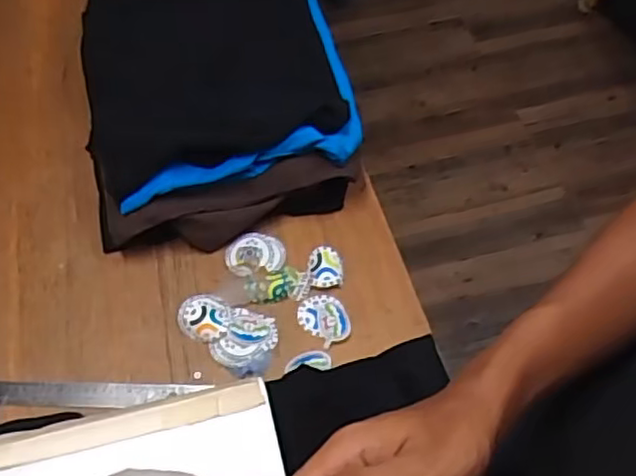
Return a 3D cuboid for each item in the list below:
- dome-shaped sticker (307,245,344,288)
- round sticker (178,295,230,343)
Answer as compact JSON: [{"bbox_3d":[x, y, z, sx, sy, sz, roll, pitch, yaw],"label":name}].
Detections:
[{"bbox_3d":[0.009,0.035,0.817,0.042,0.007,0.054,-5,71,-1],"label":"dome-shaped sticker"},{"bbox_3d":[-0.138,0.096,0.784,0.061,0.008,0.058,0,65,6],"label":"round sticker"}]

